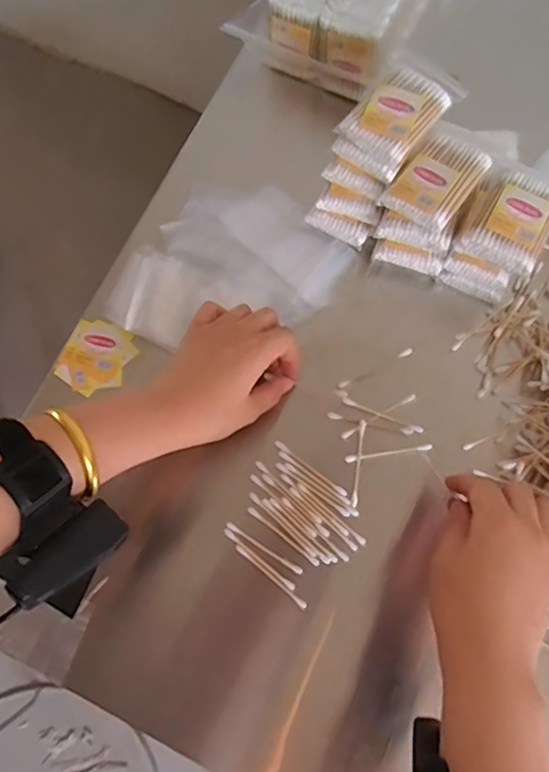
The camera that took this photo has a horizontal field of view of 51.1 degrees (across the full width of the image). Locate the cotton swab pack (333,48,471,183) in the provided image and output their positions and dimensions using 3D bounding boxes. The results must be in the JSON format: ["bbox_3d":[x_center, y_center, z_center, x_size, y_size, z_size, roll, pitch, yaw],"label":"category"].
[{"bbox_3d":[0.102,-0.220,0.455,0.056,0.025,0.092,40,81,9],"label":"cotton swab pack"}]

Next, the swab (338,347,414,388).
[{"bbox_3d":[0.088,-0.016,0.498,0.073,0.004,0.006,-27,78,-5],"label":"swab"}]

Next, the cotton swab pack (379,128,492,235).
[{"bbox_3d":[0.129,-0.163,0.457,0.054,0.017,0.076,37,80,9],"label":"cotton swab pack"}]

